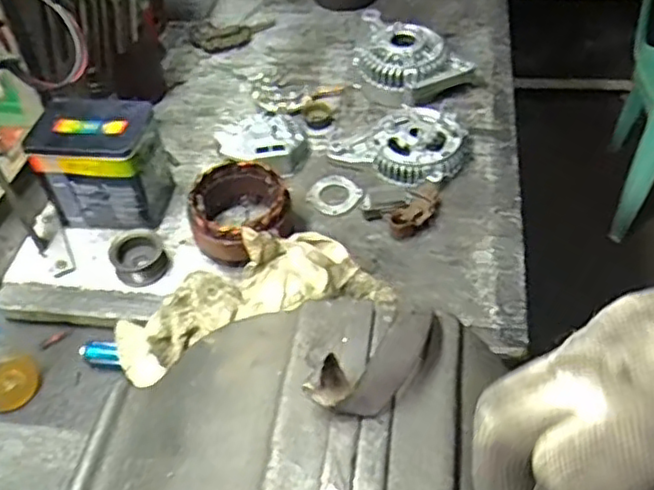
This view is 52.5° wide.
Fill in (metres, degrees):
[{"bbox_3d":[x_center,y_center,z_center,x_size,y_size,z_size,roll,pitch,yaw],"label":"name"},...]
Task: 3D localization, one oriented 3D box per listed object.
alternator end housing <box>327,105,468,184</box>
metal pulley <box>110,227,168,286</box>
[{"bbox_3d":[0.096,-0.132,0.838,0.150,0.049,0.116,22,53,22],"label":"alternator end housing"},{"bbox_3d":[-0.210,0.011,0.742,0.059,0.041,0.063,-18,49,-12],"label":"metal pulley"}]

